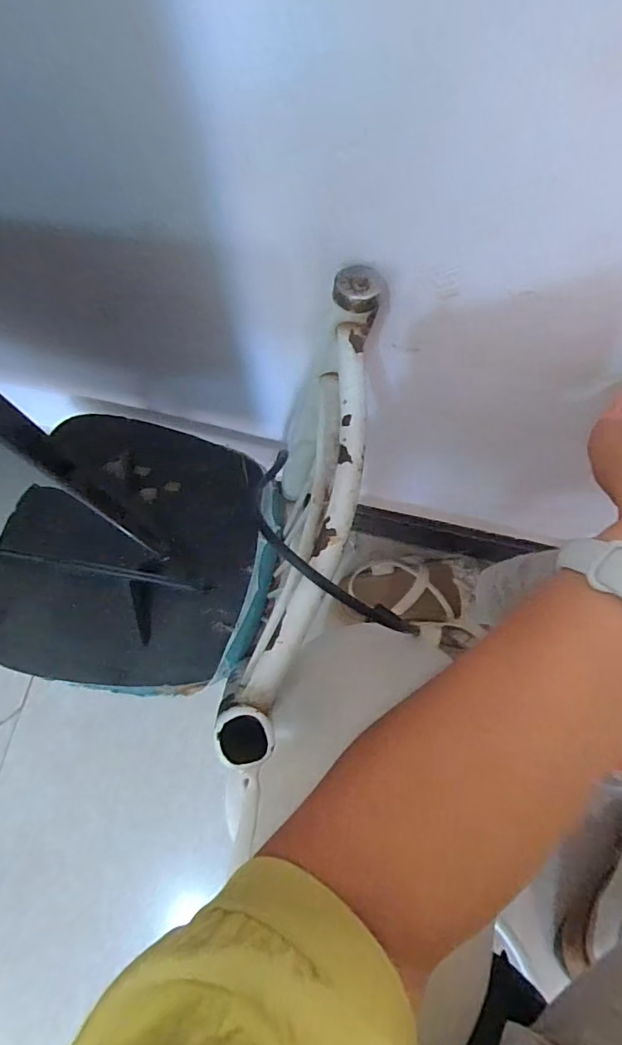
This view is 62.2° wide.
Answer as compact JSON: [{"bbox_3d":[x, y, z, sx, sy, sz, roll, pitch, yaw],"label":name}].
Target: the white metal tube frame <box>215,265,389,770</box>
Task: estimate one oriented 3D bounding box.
[{"bbox_3d":[0.004,-0.015,0.247,0.032,0.026,0.240,13,76,4],"label":"white metal tube frame"}]

